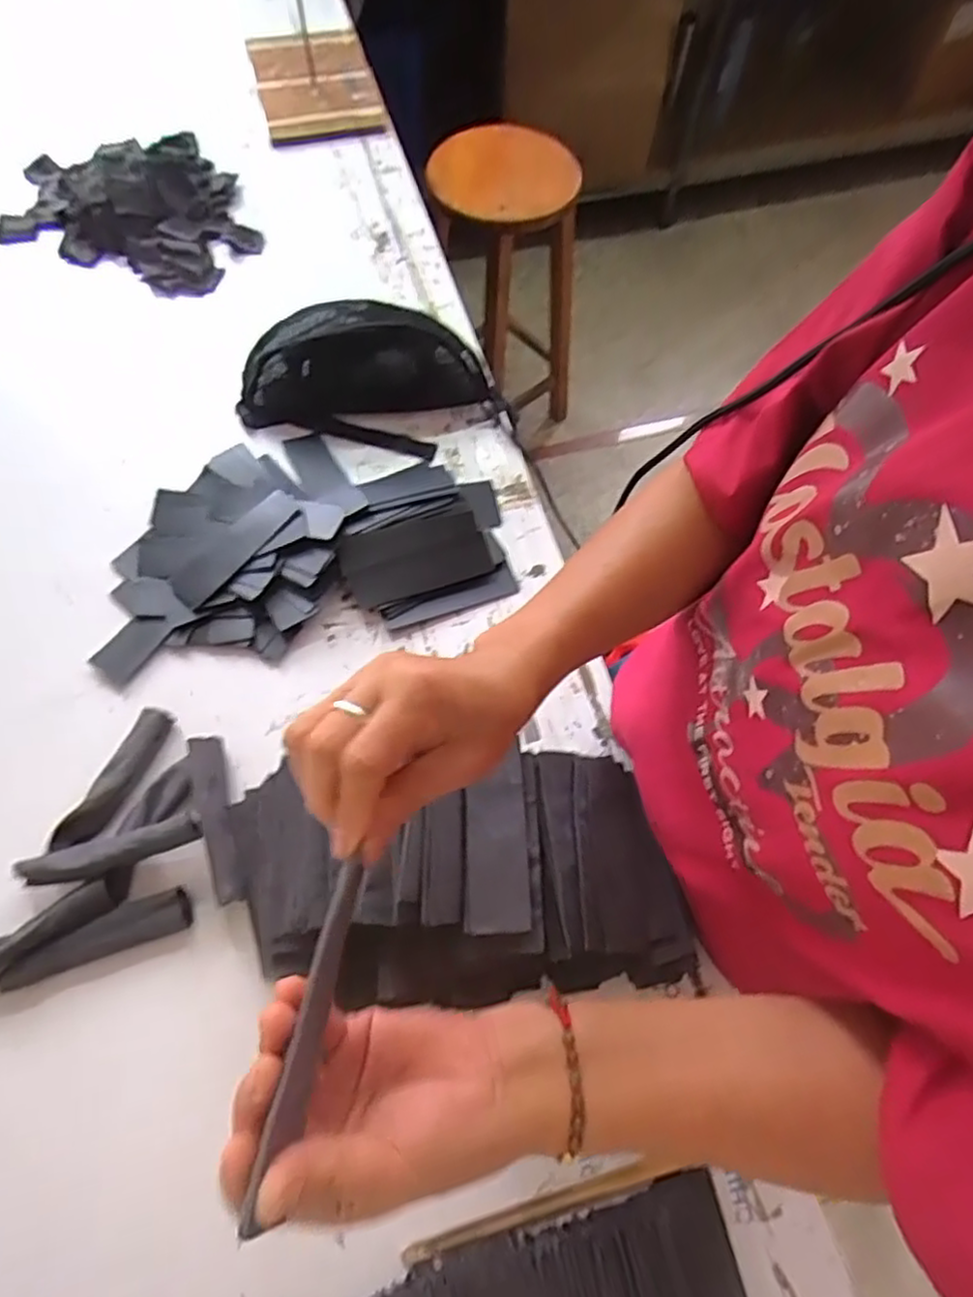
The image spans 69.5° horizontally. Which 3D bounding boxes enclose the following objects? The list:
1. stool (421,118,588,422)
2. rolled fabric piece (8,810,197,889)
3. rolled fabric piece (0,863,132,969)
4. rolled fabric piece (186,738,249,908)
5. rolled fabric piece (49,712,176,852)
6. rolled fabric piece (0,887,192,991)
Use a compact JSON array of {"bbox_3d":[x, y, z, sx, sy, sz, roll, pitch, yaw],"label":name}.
[{"bbox_3d":[0.053,-0.748,1.539,0.318,0.623,0.306,10,65,2],"label":"stool"},{"bbox_3d":[-0.323,0.174,0.599,0.148,0.035,0.031,-16,67,-10],"label":"rolled fabric piece"},{"bbox_3d":[-0.368,0.232,0.575,0.156,0.021,0.029,-27,69,-14],"label":"rolled fabric piece"},{"bbox_3d":[-0.240,0.150,0.621,0.027,0.021,0.145,-14,67,-9],"label":"rolled fabric piece"},{"bbox_3d":[-0.333,0.118,0.636,0.037,0.024,0.140,21,66,7],"label":"rolled fabric piece"},{"bbox_3d":[-0.324,0.238,0.584,0.147,0.018,0.035,-17,67,-10],"label":"rolled fabric piece"}]

